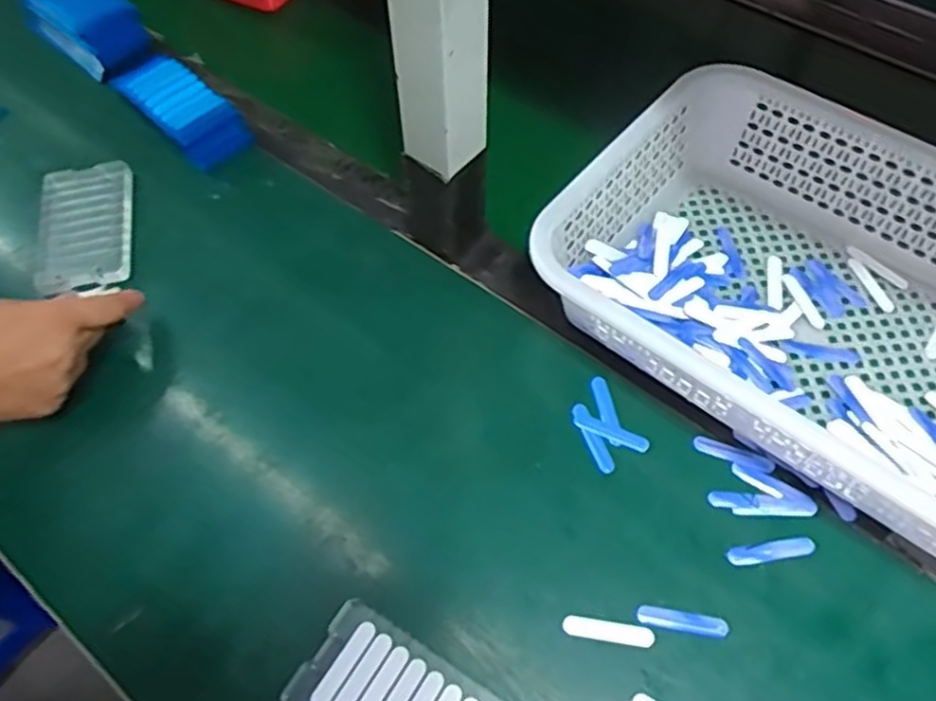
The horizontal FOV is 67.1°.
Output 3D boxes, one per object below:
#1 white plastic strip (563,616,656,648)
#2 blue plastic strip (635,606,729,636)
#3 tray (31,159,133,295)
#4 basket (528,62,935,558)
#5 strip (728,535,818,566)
[{"bbox_3d":[0.082,0.162,0.408,0.052,0.004,0.013,6,60,4],"label":"white plastic strip"},{"bbox_3d":[0.125,0.158,0.411,0.052,0.004,0.011,8,60,5],"label":"blue plastic strip"},{"bbox_3d":[-0.305,-0.094,0.562,0.067,0.022,0.117,-11,61,-6],"label":"tray"},{"bbox_3d":[0.250,-0.042,0.475,0.351,0.081,0.245,36,66,19],"label":"basket"},{"bbox_3d":[0.185,0.122,0.429,0.052,0.004,0.013,-8,60,-4],"label":"strip"}]

